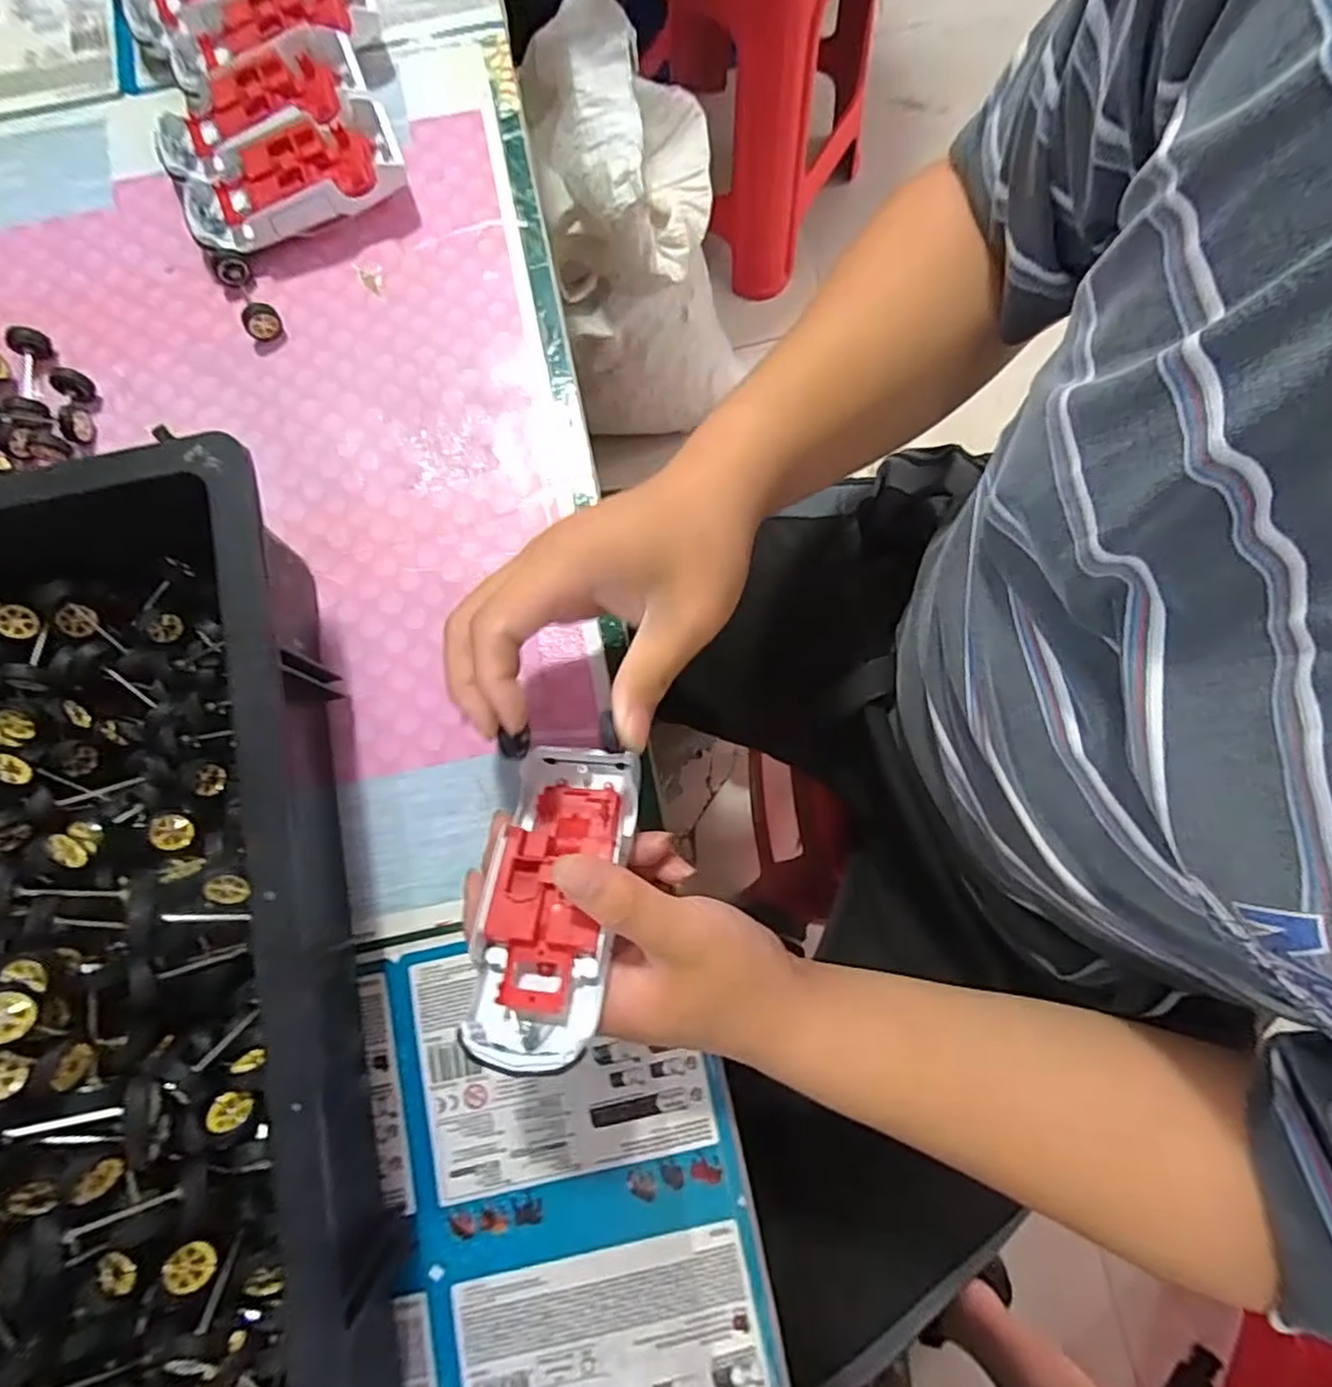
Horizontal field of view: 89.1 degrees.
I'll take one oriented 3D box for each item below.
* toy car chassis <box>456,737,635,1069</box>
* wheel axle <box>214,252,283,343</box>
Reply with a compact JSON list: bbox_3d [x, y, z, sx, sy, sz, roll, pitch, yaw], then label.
[{"bbox_3d":[-0.046,0.083,0.284,0.053,0.025,0.130,8,58,1],"label":"toy car chassis"},{"bbox_3d":[-0.245,-0.232,0.396,0.019,0.017,0.053,-30,81,-6],"label":"wheel axle"}]

